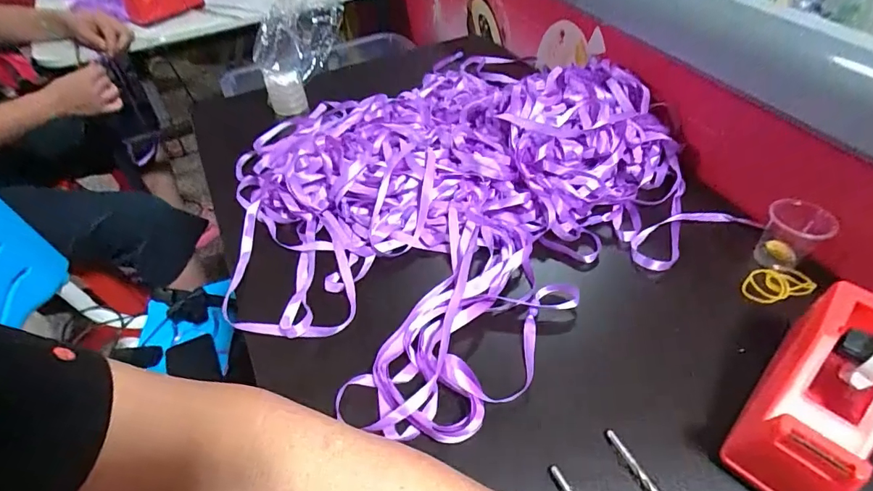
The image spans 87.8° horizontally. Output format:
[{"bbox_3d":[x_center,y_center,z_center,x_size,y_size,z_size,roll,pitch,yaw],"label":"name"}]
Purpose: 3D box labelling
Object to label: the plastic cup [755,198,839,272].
[{"bbox_3d":[0.323,-0.009,0.416,0.041,0.059,0.047,-37,56,-27],"label":"plastic cup"}]

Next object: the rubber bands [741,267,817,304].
[{"bbox_3d":[0.309,0.034,0.412,0.066,0.006,0.032,-16,49,-11],"label":"rubber bands"}]

